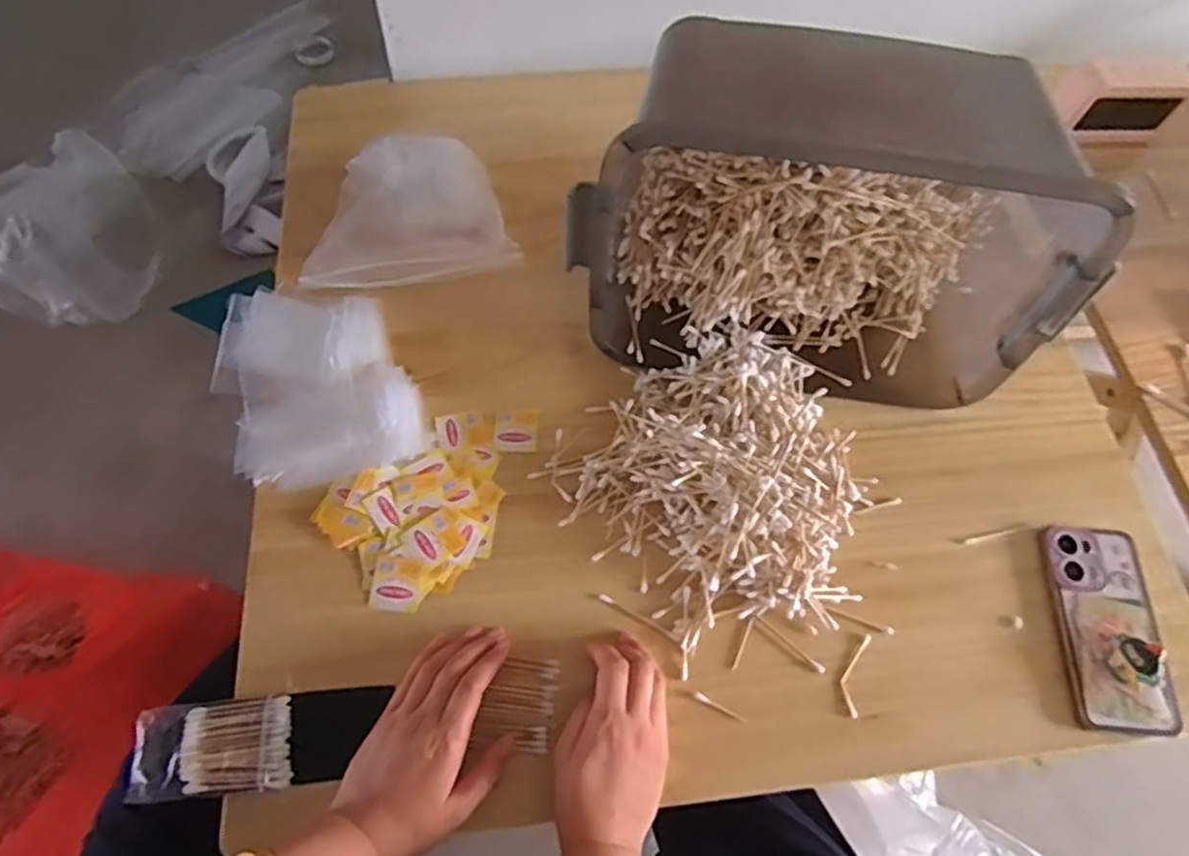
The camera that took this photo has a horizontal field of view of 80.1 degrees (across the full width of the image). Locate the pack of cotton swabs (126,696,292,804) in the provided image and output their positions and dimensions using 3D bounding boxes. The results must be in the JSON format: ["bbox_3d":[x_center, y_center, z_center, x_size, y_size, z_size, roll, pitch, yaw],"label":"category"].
[{"bbox_3d":[-0.285,0.239,0.526,0.113,0.019,0.065,-5,65,-5],"label":"pack of cotton swabs"}]

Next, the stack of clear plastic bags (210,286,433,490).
[{"bbox_3d":[-0.248,-0.041,0.640,0.164,0.034,0.187,-14,66,-9],"label":"stack of clear plastic bags"}]

